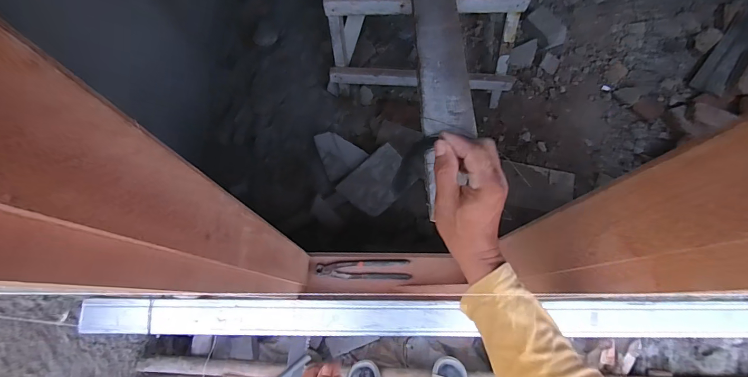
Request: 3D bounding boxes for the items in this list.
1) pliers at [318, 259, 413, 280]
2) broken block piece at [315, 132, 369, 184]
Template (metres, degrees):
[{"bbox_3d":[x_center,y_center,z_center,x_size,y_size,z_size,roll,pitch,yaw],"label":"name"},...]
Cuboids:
[{"bbox_3d":[-0.023,0.190,0.885,0.217,0.022,0.044,0,73,1],"label":"pliers"},{"bbox_3d":[-0.126,-0.143,1.533,0.185,0.045,0.206,-15,83,-22],"label":"broken block piece"}]

